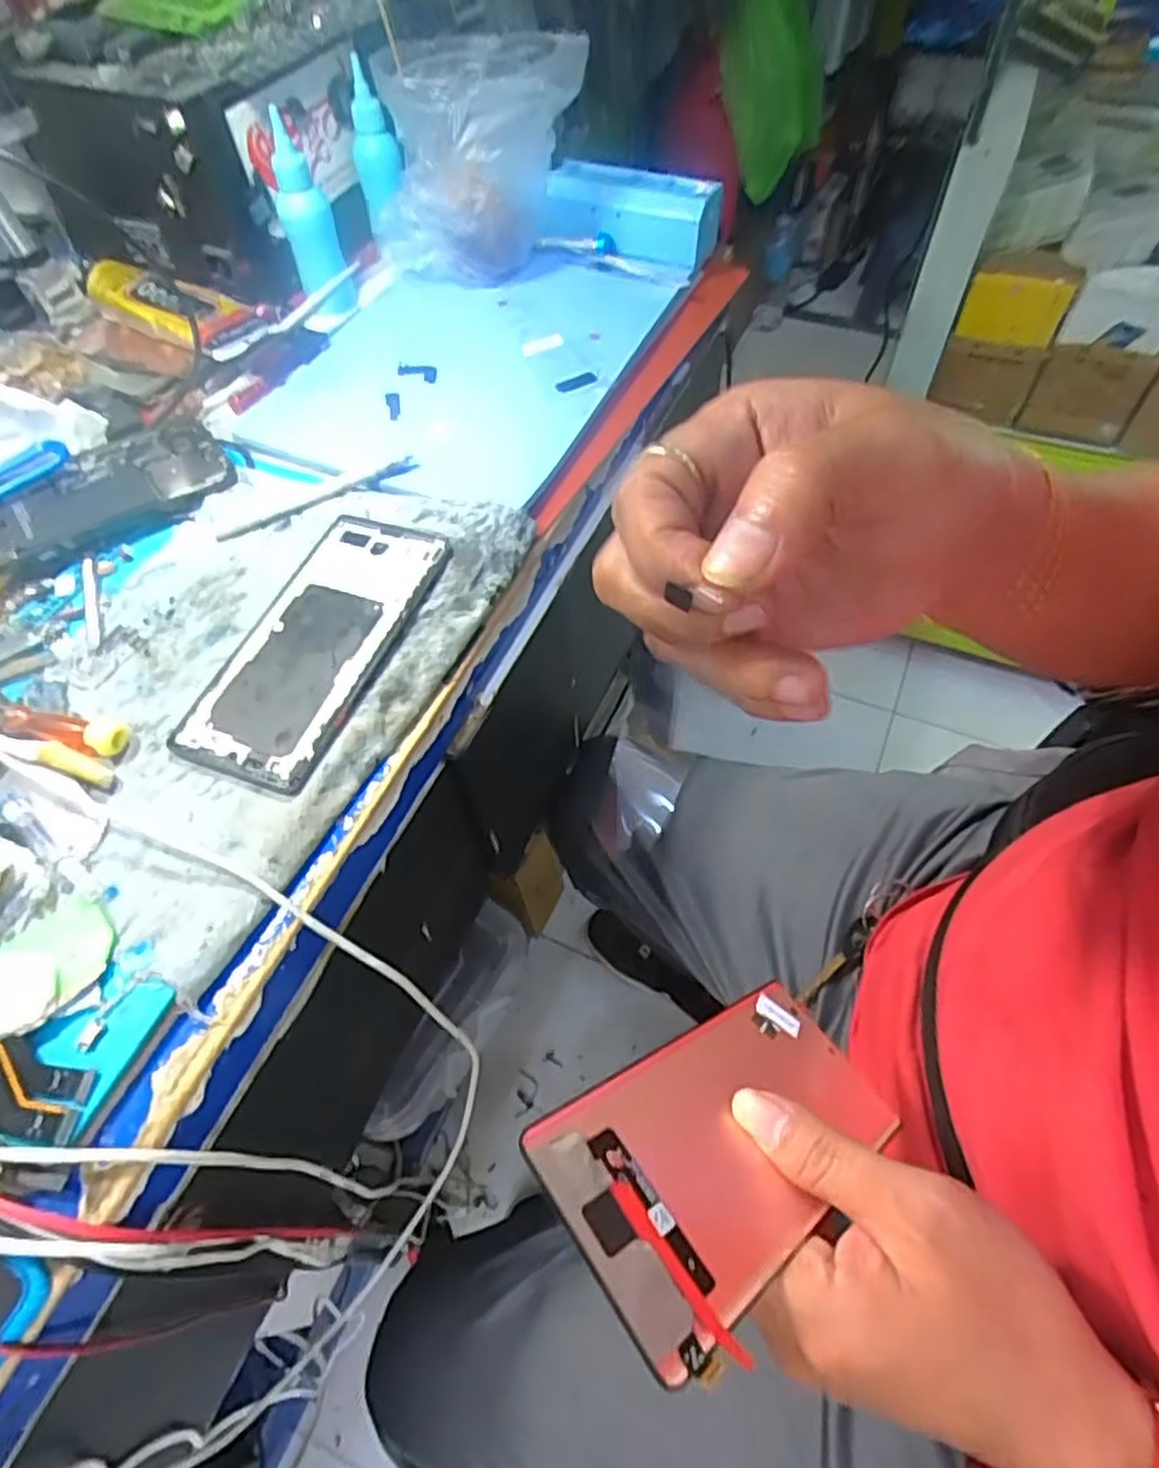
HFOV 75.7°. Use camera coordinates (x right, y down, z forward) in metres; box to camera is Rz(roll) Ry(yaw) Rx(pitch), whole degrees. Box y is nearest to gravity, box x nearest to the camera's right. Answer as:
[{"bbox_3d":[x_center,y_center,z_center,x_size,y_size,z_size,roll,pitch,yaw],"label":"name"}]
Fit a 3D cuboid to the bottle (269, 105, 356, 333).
[{"bbox_3d":[-0.184,-0.341,0.513,0.033,0.126,0.035,-3,57,2],"label":"bottle"}]

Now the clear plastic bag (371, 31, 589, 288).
[{"bbox_3d":[-0.067,-0.399,0.517,0.094,0.121,0.116,27,62,20],"label":"clear plastic bag"}]

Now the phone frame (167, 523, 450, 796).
[{"bbox_3d":[-0.133,-0.050,0.378,0.076,0.011,0.163,16,59,14],"label":"phone frame"}]

